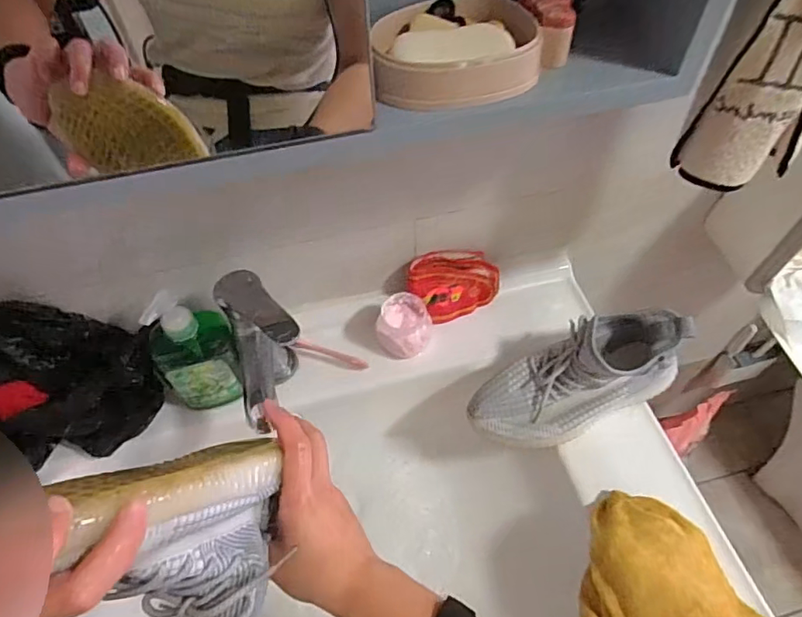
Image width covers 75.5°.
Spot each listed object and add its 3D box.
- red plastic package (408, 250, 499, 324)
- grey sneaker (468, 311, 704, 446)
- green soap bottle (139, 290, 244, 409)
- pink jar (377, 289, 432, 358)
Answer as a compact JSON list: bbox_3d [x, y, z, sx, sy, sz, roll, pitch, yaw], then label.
[{"bbox_3d":[0.066,-0.031,0.643,0.114,0.087,0.021,-22,27,-15],"label":"red plastic package"},{"bbox_3d":[0.190,0.074,0.553,0.238,0.099,0.088,-25,55,1],"label":"grey sneaker"},{"bbox_3d":[-0.218,0.043,0.537,0.084,0.156,0.052,-9,54,-4],"label":"green soap bottle"},{"bbox_3d":[0.005,0.025,0.626,0.060,0.060,0.064,-1,54,2],"label":"pink jar"}]

